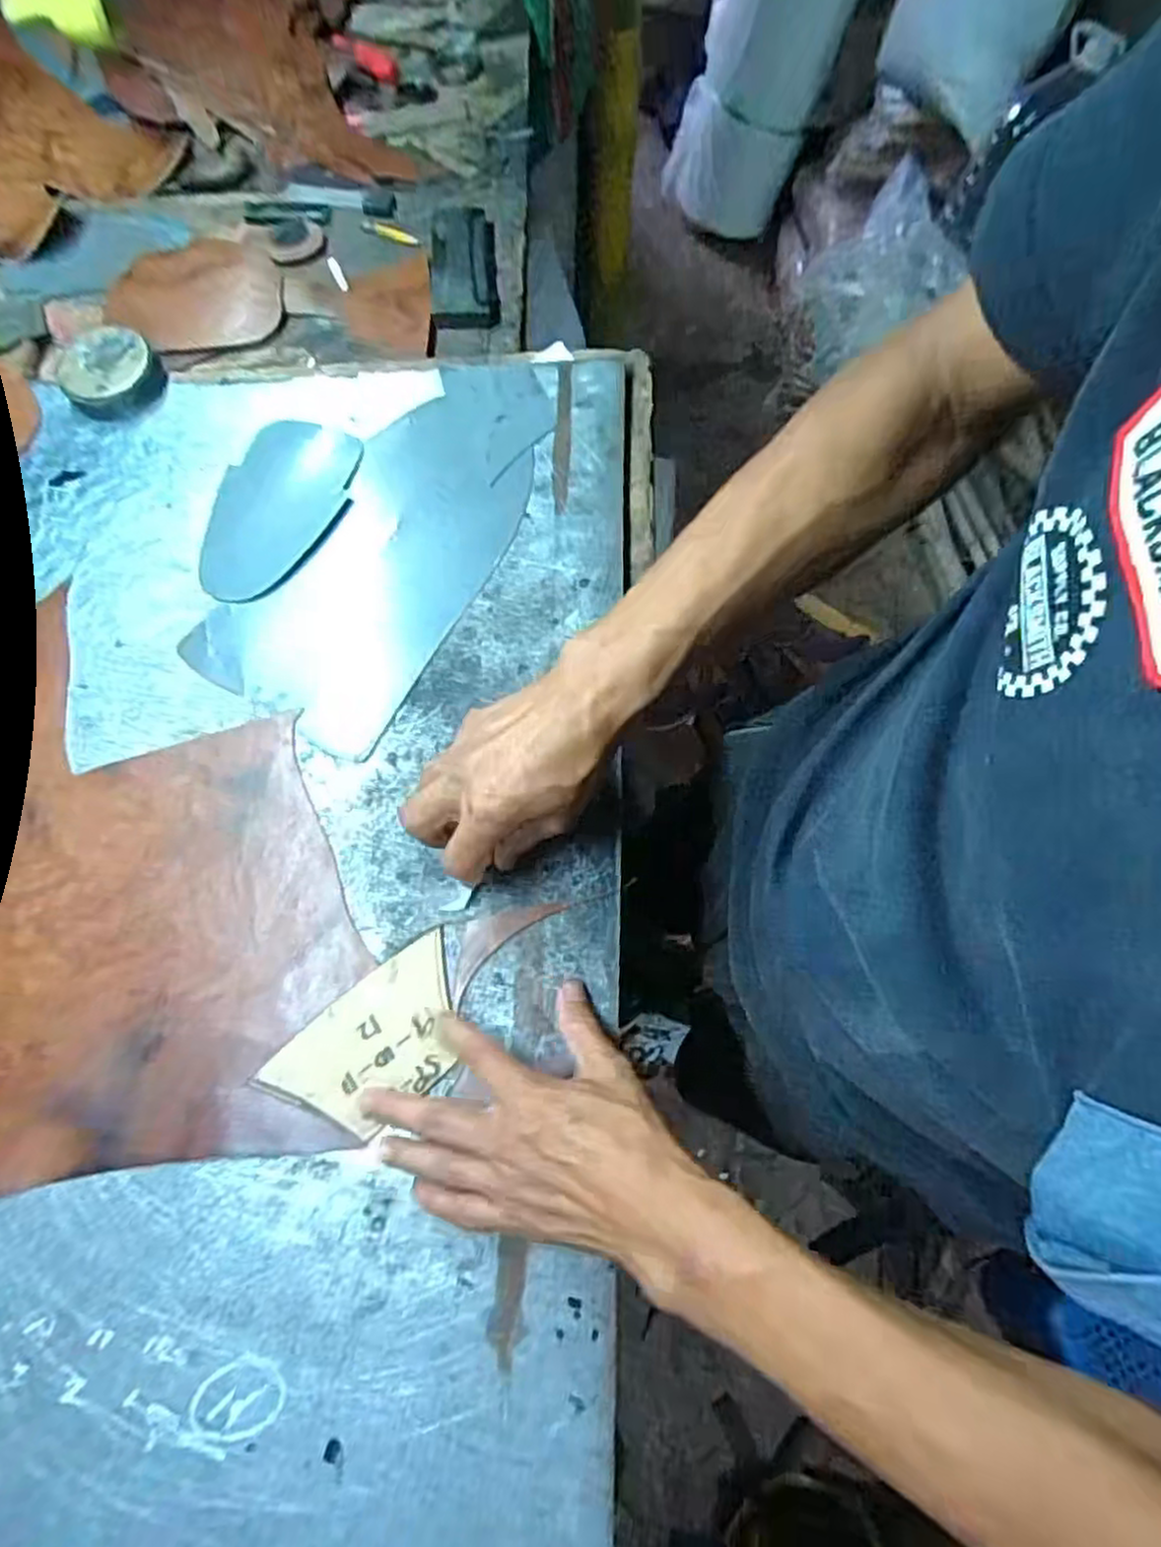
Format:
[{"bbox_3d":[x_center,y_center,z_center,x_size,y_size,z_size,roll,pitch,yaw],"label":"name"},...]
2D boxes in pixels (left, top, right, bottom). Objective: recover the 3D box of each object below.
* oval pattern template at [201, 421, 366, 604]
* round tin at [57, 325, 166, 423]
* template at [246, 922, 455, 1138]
[{"bbox_3d":[-0.232,-0.202,0.573,0.102,0.009,0.162,8,72,8],"label":"oval pattern template"},{"bbox_3d":[-0.384,-0.327,0.609,0.078,0.035,0.075,0,68,1],"label":"round tin"},{"bbox_3d":[-0.115,0.155,0.429,0.119,0.004,0.072,-39,72,-13],"label":"template"}]

